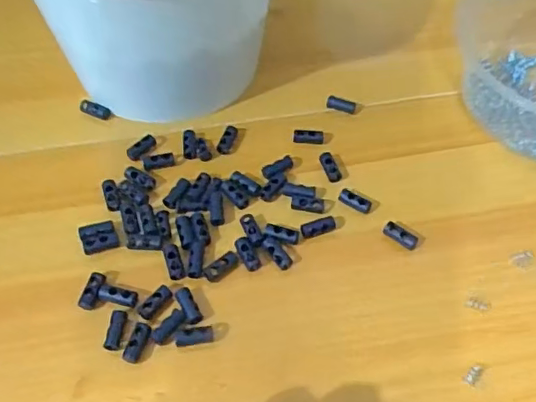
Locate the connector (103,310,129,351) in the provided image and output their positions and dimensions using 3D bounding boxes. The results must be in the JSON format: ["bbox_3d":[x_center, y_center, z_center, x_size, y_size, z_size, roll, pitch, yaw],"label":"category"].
[{"bbox_3d":[-0.072,0.061,0.272,0.008,0.005,0.019,5,55,5],"label":"connector"}]

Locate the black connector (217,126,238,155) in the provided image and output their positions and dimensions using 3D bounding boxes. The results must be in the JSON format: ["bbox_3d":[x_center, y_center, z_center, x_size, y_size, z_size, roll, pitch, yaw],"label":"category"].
[{"bbox_3d":[-0.024,-0.038,0.342,0.008,0.004,0.021,13,56,10],"label":"black connector"}]

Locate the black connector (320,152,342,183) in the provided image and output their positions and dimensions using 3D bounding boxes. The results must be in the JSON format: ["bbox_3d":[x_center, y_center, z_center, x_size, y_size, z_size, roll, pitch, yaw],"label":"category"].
[{"bbox_3d":[0.036,-0.020,0.330,0.009,0.005,0.020,-18,69,-11],"label":"black connector"}]

